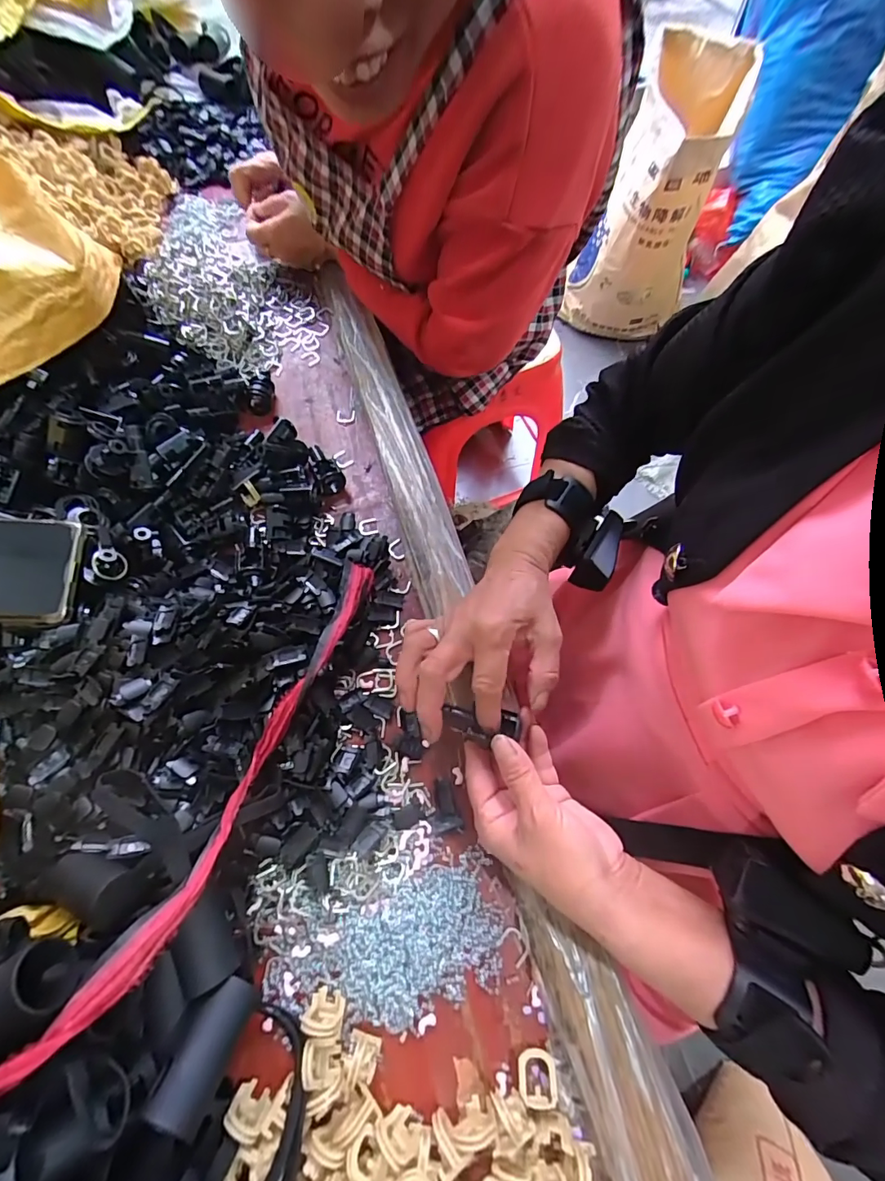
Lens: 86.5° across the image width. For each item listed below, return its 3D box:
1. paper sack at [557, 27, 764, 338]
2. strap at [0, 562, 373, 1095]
[{"bbox_3d":[0.535,-0.933,1.217,0.246,0.563,0.316,38,70,16],"label":"paper sack"},{"bbox_3d":[-0.130,0.109,0.310,0.040,0.029,0.340,20,53,9],"label":"strap"}]

